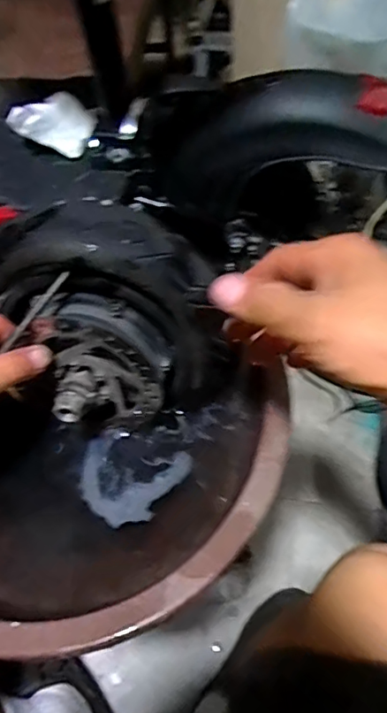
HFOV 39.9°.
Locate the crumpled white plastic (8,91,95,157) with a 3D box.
[{"bbox_3d":[-0.149,-0.249,0.564,0.089,0.042,0.068,-17,61,-7],"label":"crumpled white plastic"}]

